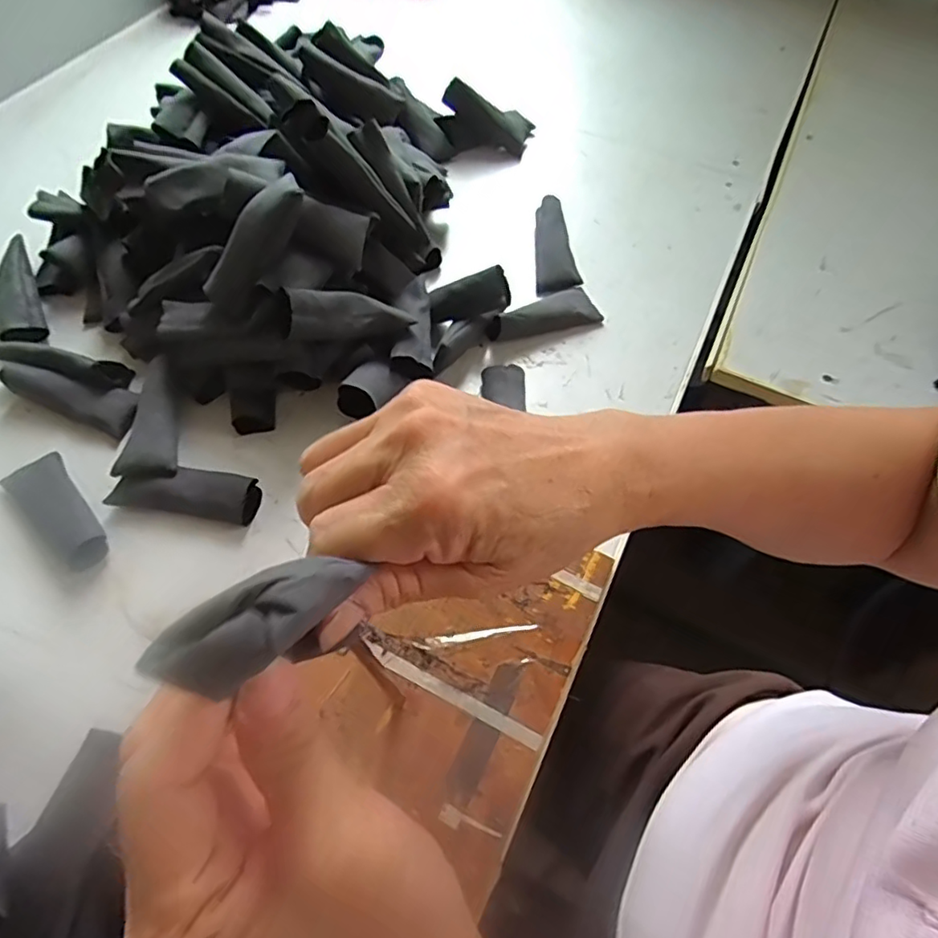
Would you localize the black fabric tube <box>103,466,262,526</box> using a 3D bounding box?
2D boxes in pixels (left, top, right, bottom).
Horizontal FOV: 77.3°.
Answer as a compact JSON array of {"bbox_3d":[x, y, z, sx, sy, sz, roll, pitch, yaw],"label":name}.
[{"bbox_3d":[-0.206,0.017,0.432,0.105,0.020,0.035,10,60,4],"label":"black fabric tube"}]

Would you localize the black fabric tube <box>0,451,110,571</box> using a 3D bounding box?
[{"bbox_3d":[-0.296,0.027,0.425,0.112,0.023,0.040,37,66,18],"label":"black fabric tube"}]

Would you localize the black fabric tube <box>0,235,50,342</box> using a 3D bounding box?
[{"bbox_3d":[-0.401,-0.156,0.523,0.032,0.027,0.110,-20,63,-13],"label":"black fabric tube"}]

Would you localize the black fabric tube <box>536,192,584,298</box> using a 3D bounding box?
[{"bbox_3d":[0.086,-0.220,0.569,0.038,0.028,0.104,1,60,-2],"label":"black fabric tube"}]

